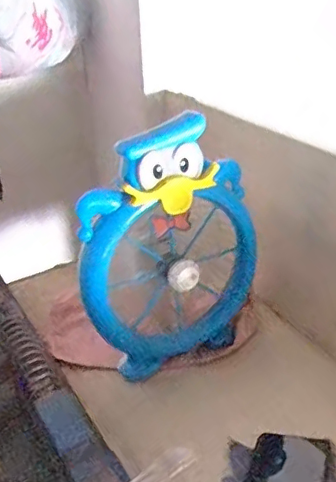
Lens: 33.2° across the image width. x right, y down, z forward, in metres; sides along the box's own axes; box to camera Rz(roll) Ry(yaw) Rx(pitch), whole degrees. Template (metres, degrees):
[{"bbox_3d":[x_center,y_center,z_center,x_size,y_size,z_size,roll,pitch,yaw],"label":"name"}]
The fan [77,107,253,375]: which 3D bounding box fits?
[{"bbox_3d":[0.008,0.016,0.680,0.222,0.300,0.081,-21,35,-28],"label":"fan"}]

